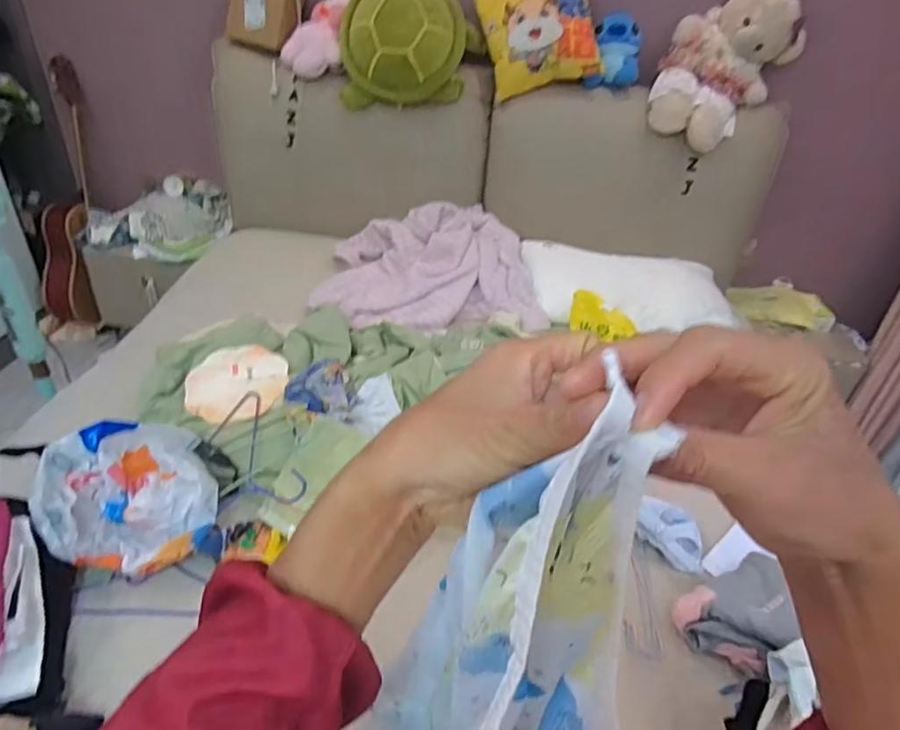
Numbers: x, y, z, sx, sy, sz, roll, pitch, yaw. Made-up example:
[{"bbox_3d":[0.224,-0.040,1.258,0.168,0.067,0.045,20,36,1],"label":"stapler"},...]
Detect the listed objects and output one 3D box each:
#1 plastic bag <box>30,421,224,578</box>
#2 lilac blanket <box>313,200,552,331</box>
[{"bbox_3d":[-0.506,0.203,0.895,0.235,0.150,0.218,-14,41,-27],"label":"plastic bag"},{"bbox_3d":[-0.062,-0.310,1.701,0.621,0.170,0.542,2,36,-7],"label":"lilac blanket"}]

